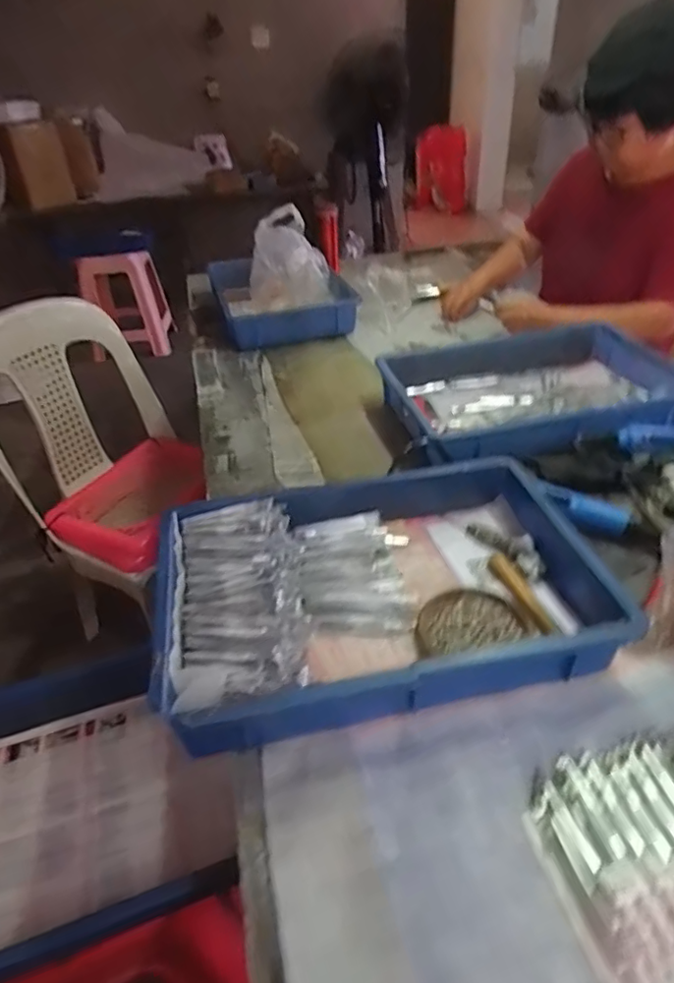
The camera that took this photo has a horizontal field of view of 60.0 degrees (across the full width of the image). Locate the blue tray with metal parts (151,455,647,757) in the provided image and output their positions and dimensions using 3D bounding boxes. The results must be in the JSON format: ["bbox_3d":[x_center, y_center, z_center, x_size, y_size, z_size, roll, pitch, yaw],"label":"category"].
[{"bbox_3d":[0.047,0.097,0.610,0.438,0.081,0.290,-9,37,-7],"label":"blue tray with metal parts"}]

